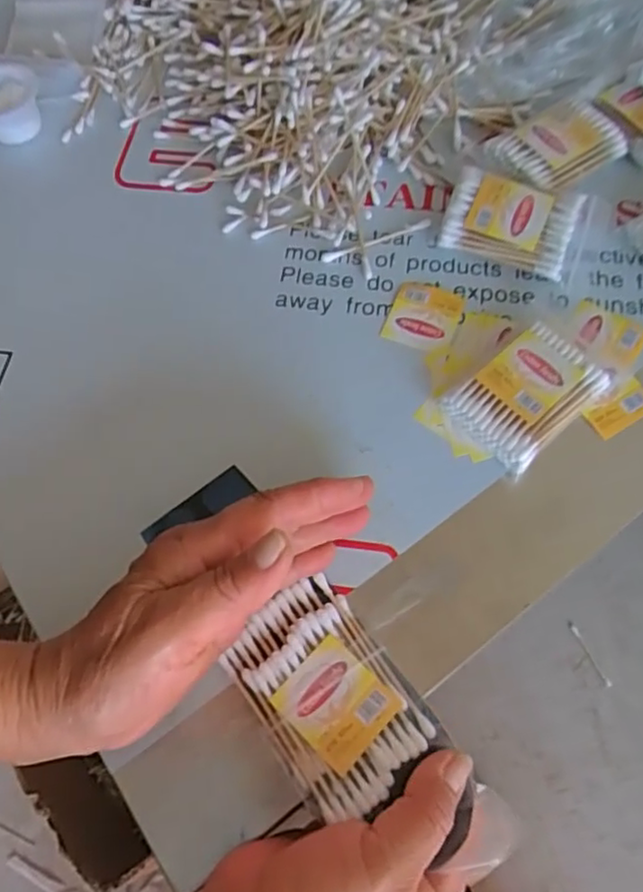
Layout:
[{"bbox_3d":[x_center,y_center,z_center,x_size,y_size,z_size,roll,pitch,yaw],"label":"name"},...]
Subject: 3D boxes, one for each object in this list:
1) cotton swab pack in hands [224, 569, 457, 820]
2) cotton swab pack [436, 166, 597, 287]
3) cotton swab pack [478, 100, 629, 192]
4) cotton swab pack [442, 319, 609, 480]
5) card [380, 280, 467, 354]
[{"bbox_3d":[0.002,0.108,0.277,0.059,0.014,0.090,-36,70,-12],"label":"cotton swab pack in hands"},{"bbox_3d":[0.119,-0.136,0.381,0.083,0.024,0.056,18,69,10],"label":"cotton swab pack"},{"bbox_3d":[0.153,-0.194,0.407,0.083,0.014,0.052,-31,69,-11],"label":"cotton swab pack"},{"bbox_3d":[0.107,-0.026,0.335,0.073,0.022,0.054,-41,71,-14],"label":"cotton swab pack"},{"bbox_3d":[0.061,-0.077,0.368,0.038,0.004,0.045,21,74,11],"label":"card"}]

